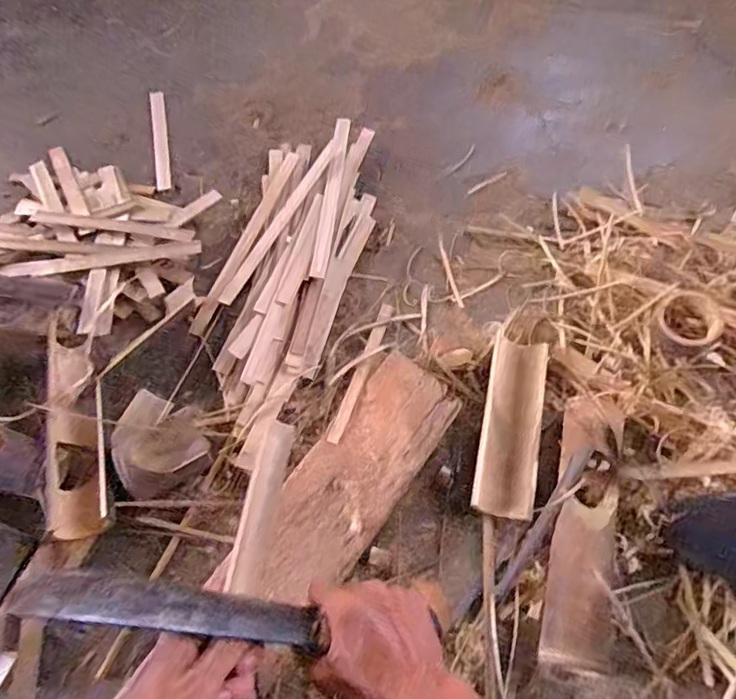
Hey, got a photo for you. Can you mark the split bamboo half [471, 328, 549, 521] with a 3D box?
[{"bbox_3d":[0.186,0.097,0.701,0.072,0.026,0.232,13,64,5],"label":"split bamboo half"}]

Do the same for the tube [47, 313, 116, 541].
[{"bbox_3d":[-0.349,0.088,0.656,0.070,0.042,0.263,-15,65,-9],"label":"tube"}]

